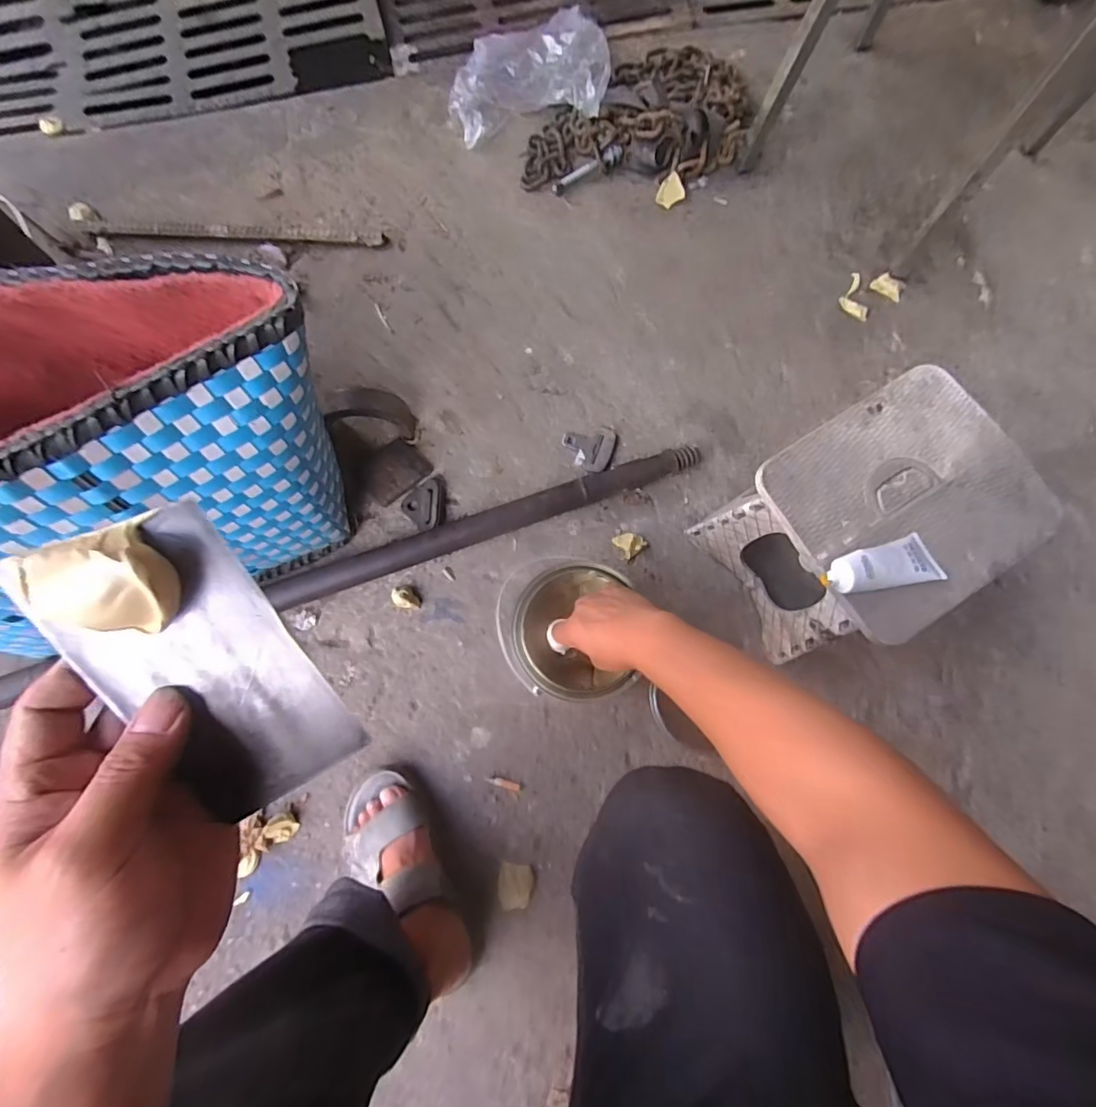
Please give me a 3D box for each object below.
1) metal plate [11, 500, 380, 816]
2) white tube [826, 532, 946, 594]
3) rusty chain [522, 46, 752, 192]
[{"bbox_3d":[-0.141,0.051,0.217,0.072,0.006,0.125,-31,106,-4],"label":"metal plate"},{"bbox_3d":[0.338,0.010,0.518,0.119,0.030,0.047,-9,78,-3],"label":"white tube"},{"bbox_3d":[0.156,-0.761,0.898,0.419,0.075,0.240,-9,76,-4],"label":"rusty chain"}]

